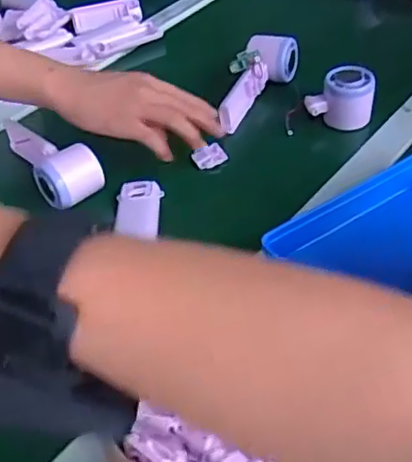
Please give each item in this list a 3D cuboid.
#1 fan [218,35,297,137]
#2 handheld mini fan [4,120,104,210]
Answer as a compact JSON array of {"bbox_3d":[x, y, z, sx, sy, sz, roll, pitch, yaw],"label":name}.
[{"bbox_3d":[0.061,-0.188,0.758,0.055,0.054,0.154,16,49,21],"label":"fan"},{"bbox_3d":[-0.176,-0.093,0.686,0.065,0.039,0.175,-28,49,-21],"label":"handheld mini fan"}]

